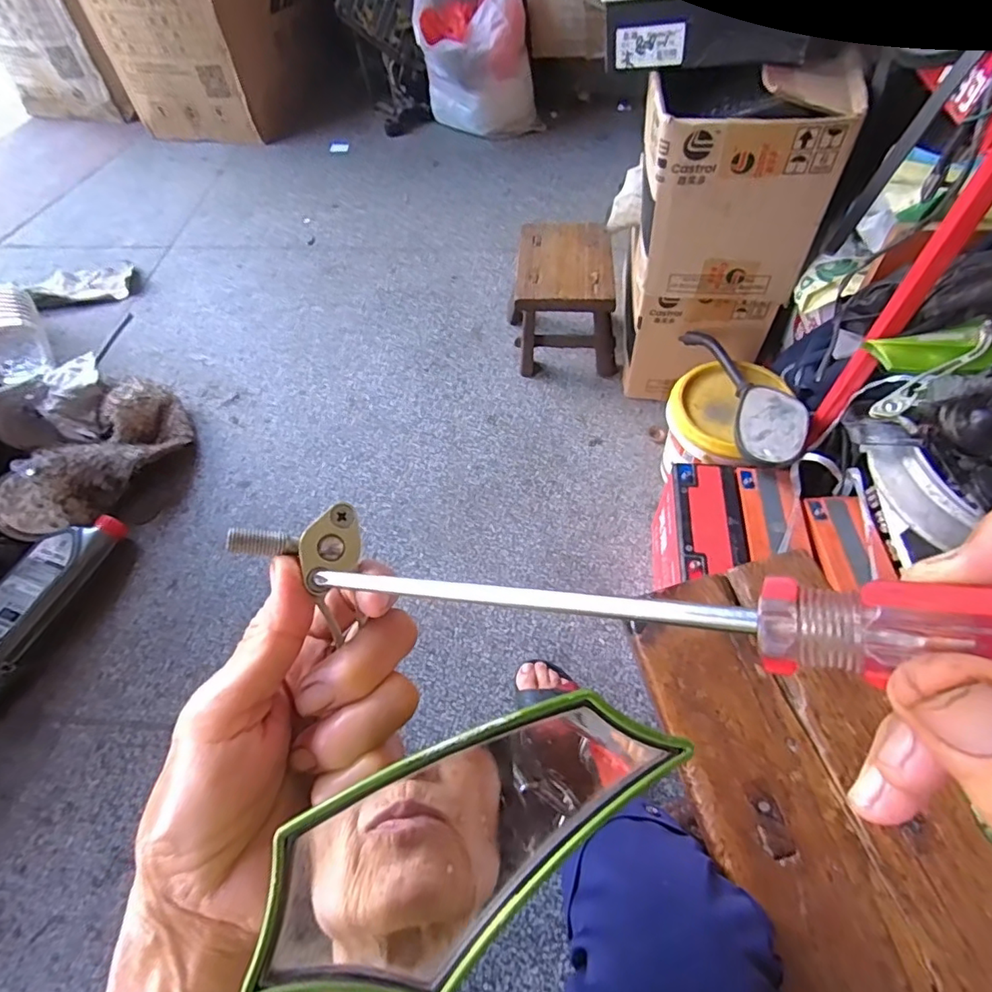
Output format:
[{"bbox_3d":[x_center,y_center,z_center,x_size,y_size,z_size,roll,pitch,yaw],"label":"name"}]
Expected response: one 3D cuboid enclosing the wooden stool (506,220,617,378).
[{"bbox_3d":[0.126,-0.368,1.027,0.178,0.193,0.231,-4,58,1],"label":"wooden stool"}]

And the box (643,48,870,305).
[{"bbox_3d":[0.303,-0.410,0.709,0.227,0.229,0.163,11,58,9],"label":"box"}]

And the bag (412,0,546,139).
[{"bbox_3d":[-0.060,-1.202,1.479,0.314,0.336,0.230,-14,58,-7],"label":"bag"}]

